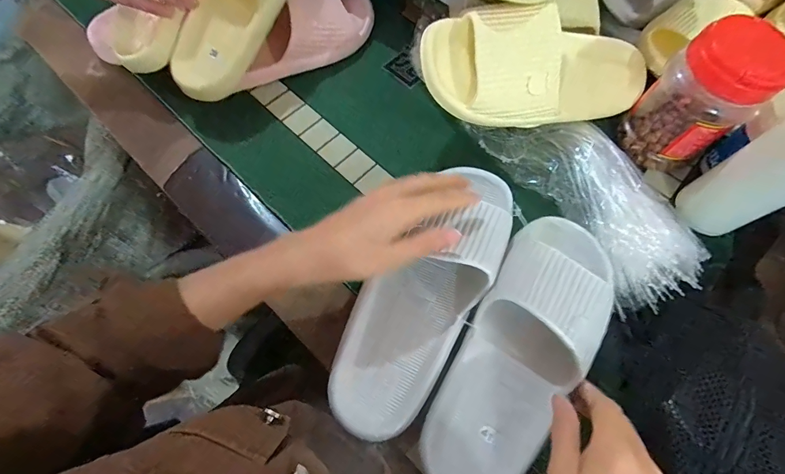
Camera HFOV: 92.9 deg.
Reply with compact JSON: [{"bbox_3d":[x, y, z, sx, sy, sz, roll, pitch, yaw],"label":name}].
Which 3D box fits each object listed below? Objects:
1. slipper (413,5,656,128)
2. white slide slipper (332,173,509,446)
[{"bbox_3d":[0.160,-0.173,0.400,0.267,0.080,0.109,-2,102,-13],"label":"slipper"},{"bbox_3d":[0.037,0.044,0.349,0.094,0.077,0.278,32,78,12],"label":"white slide slipper"}]

